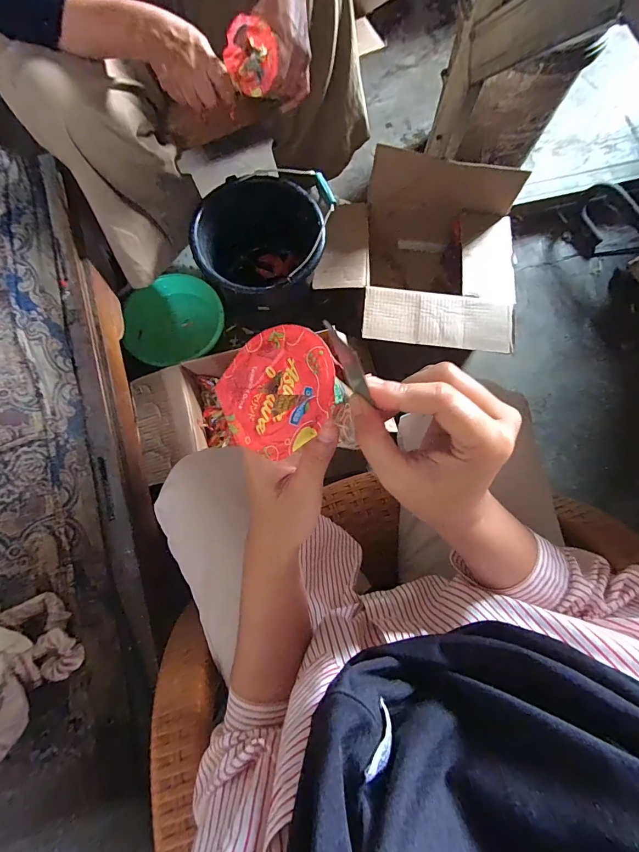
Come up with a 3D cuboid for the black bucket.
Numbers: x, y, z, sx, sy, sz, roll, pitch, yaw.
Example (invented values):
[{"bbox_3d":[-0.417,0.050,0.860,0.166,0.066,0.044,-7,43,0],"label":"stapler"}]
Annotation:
[{"bbox_3d":[-0.117,-0.388,0.842,0.274,0.233,0.240,-11,77,-3],"label":"black bucket"}]

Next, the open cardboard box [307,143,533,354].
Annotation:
[{"bbox_3d":[0.214,-0.362,0.854,0.420,0.204,0.385,5,76,1],"label":"open cardboard box"}]

